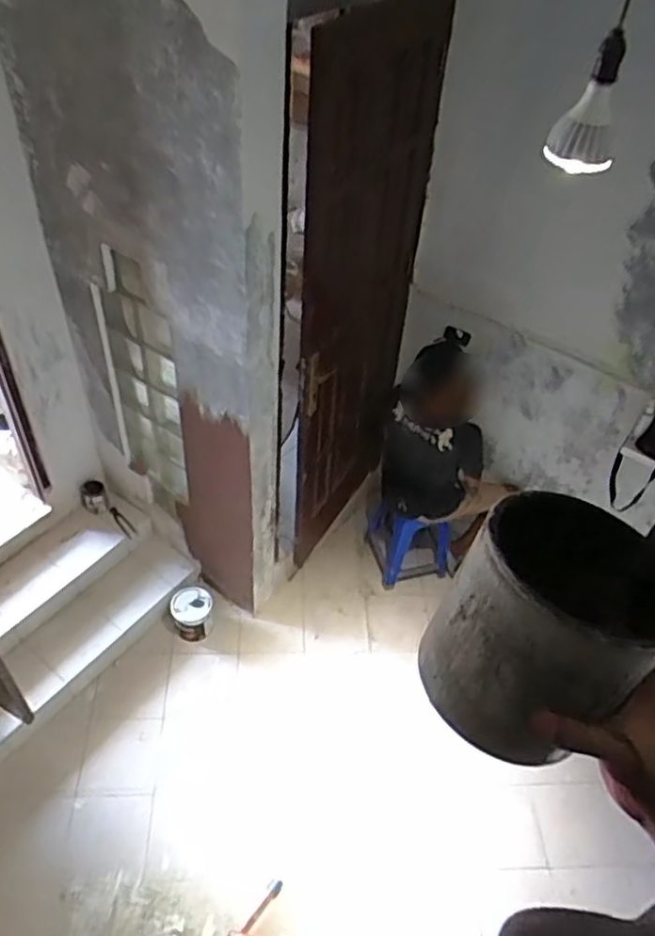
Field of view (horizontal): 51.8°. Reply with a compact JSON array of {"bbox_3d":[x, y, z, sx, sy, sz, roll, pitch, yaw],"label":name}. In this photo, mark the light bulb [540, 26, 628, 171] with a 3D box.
[{"bbox_3d":[0.353,-0.482,0.898,0.093,0.165,0.099,17,47,12],"label":"light bulb"}]

